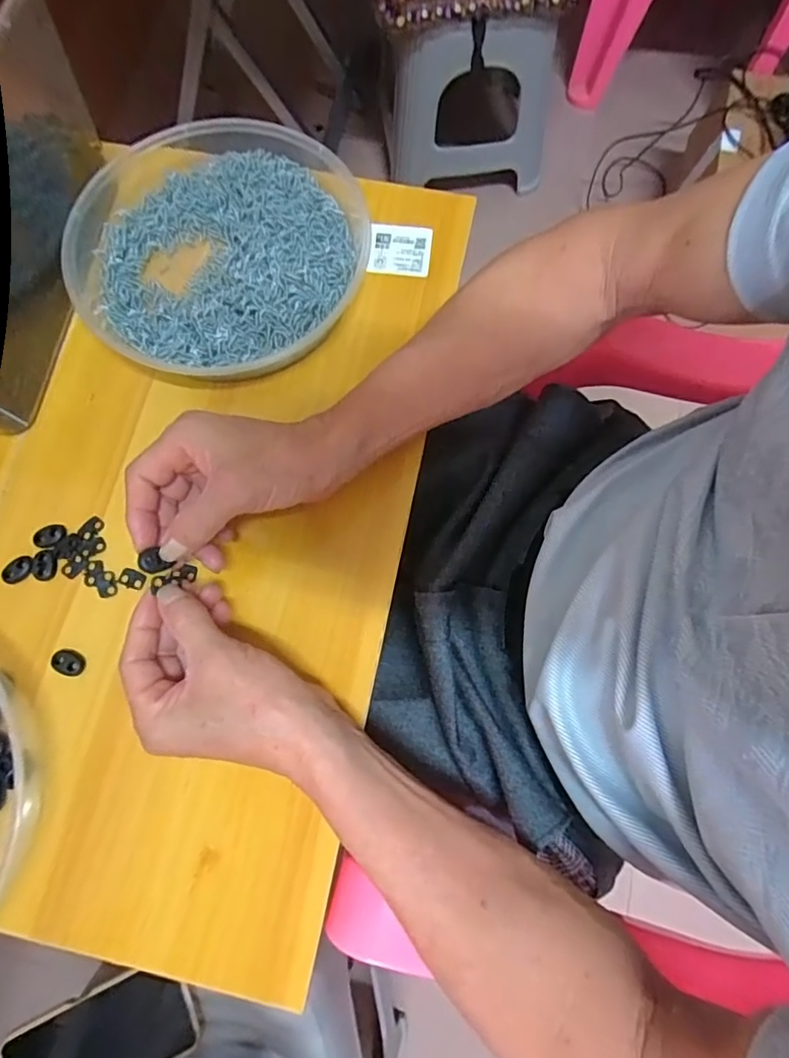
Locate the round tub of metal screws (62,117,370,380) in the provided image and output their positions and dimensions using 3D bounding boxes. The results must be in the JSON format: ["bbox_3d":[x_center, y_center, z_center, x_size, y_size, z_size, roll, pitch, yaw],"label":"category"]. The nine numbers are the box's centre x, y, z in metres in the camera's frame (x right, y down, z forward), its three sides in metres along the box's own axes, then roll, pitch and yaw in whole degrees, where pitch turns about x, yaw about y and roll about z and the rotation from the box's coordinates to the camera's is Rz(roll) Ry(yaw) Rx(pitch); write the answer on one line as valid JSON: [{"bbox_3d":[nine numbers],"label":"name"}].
[{"bbox_3d":[-0.143,-0.219,0.406,0.206,0.044,0.221,0,75,1],"label":"round tub of metal screws"}]

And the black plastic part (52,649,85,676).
[{"bbox_3d":[-0.220,0.089,0.345,0.022,0.004,0.015,14,76,4],"label":"black plastic part"}]

